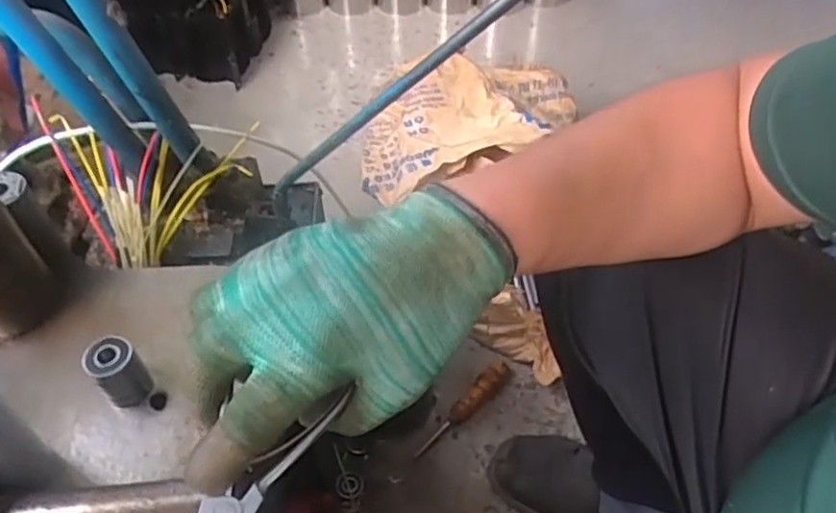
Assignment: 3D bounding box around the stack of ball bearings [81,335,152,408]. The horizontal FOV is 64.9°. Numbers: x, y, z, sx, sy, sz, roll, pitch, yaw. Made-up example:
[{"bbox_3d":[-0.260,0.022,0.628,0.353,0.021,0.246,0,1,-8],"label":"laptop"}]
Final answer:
[{"bbox_3d":[-0.202,0.077,0.444,0.030,0.045,0.030,-38,59,-26],"label":"stack of ball bearings"}]

